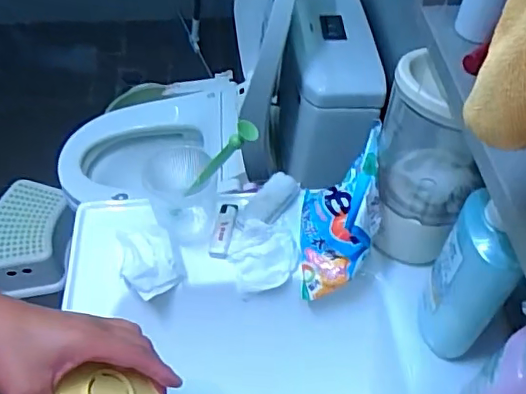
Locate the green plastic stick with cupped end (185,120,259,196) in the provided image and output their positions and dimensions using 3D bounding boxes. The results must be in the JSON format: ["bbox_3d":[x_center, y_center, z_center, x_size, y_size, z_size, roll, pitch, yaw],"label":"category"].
[{"bbox_3d":[-0.047,-0.041,0.613,0.020,0.117,0.023,22,42,-34],"label":"green plastic stick with cupped end"}]

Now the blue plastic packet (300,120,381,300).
[{"bbox_3d":[0.088,0.020,0.642,0.079,0.139,0.134,4,51,3],"label":"blue plastic packet"}]

